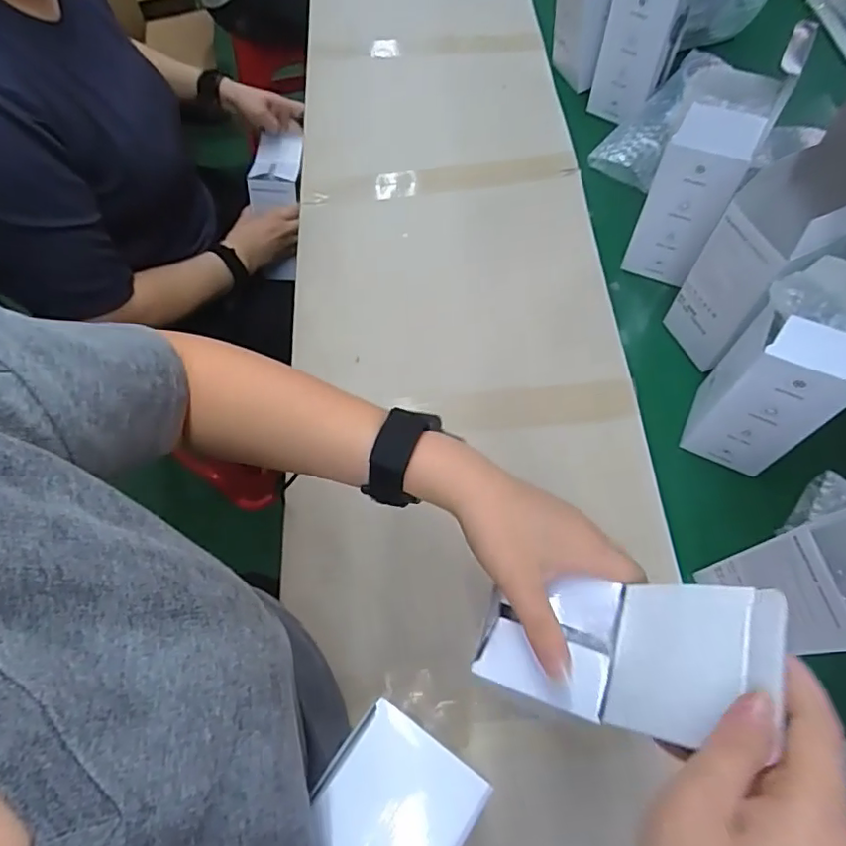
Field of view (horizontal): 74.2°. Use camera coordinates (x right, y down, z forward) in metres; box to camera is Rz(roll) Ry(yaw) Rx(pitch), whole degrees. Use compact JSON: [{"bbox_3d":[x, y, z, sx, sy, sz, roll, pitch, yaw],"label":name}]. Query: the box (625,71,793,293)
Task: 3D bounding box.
[{"bbox_3d":[0.260,-0.226,0.539,0.068,0.186,0.068,28,68,14],"label":"box"}]

